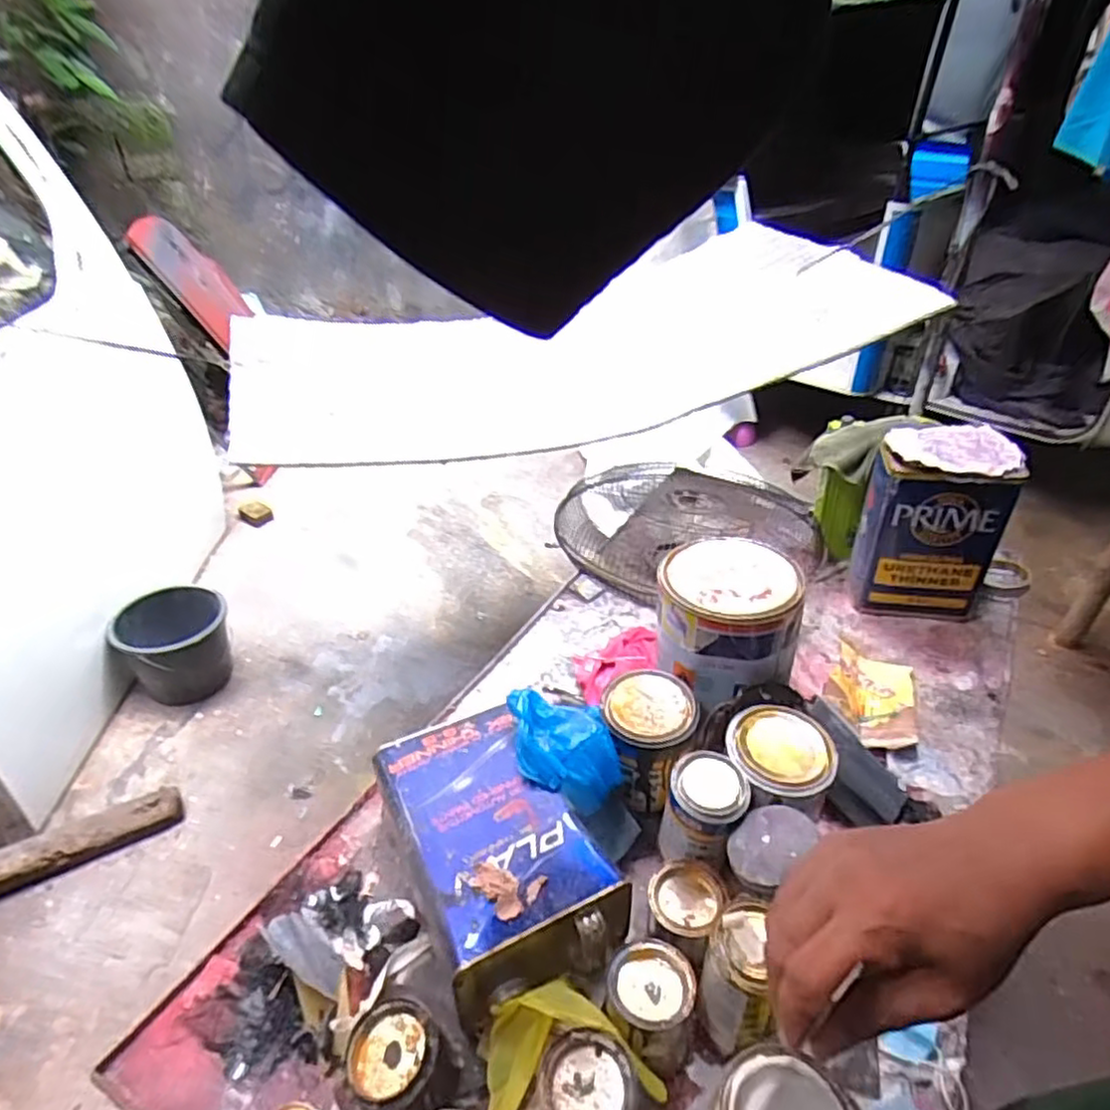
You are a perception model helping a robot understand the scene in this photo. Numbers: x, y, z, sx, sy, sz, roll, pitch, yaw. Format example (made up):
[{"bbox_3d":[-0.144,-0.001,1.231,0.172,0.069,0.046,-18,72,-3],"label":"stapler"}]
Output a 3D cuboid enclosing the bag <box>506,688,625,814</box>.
[{"bbox_3d":[0.006,0.190,0.670,0.123,0.058,0.087,11,39,12],"label":"bag"}]

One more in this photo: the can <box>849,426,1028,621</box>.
[{"bbox_3d":[0.530,-0.042,0.979,0.170,0.258,0.128,4,38,4],"label":"can"}]

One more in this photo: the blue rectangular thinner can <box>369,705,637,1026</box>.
[{"bbox_3d":[-0.055,0.275,0.656,0.170,0.107,0.265,-17,42,-22],"label":"blue rectangular thinner can"}]

